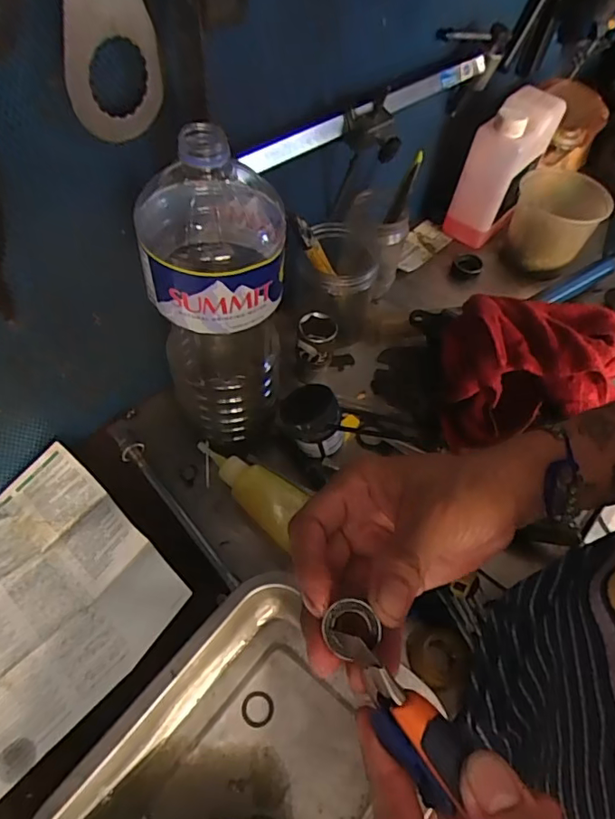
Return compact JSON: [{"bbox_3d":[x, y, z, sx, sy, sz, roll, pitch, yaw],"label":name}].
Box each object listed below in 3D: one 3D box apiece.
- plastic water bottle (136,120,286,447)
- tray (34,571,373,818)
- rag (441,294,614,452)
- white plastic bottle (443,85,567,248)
[{"bbox_3d":[-0.072,-0.077,0.441,0.102,0.298,0.100,-10,56,-10],"label":"plastic water bottle"},{"bbox_3d":[-0.047,0.263,0.350,0.190,0.049,0.240,36,61,20],"label":"tray"},{"bbox_3d":[0.240,-0.037,0.545,0.203,0.118,0.149,-1,55,-4],"label":"rag"},{"bbox_3d":[0.260,-0.321,0.712,0.071,0.171,0.136,35,61,20],"label":"white plastic bottle"}]

